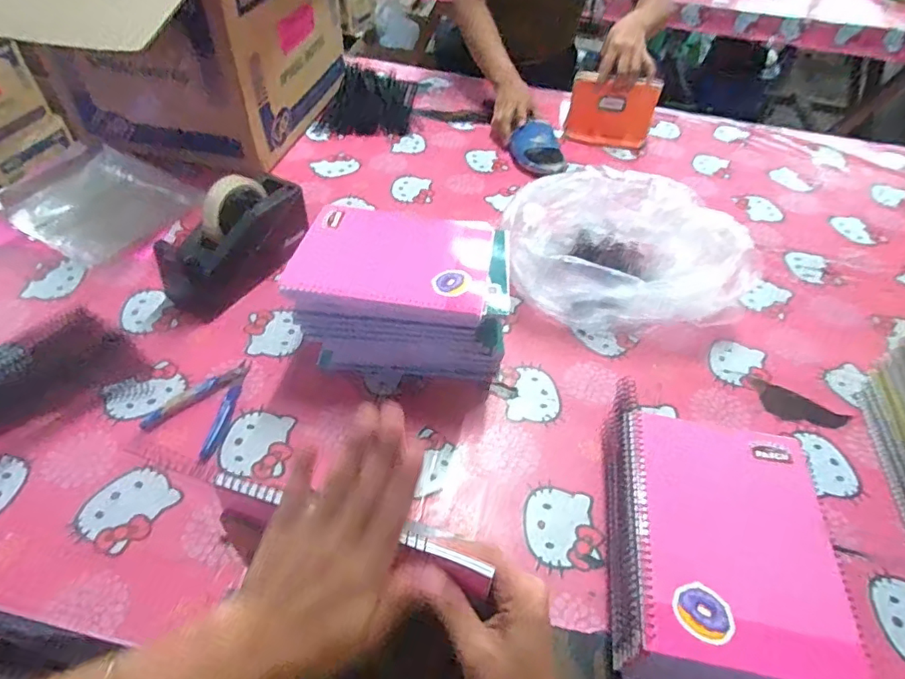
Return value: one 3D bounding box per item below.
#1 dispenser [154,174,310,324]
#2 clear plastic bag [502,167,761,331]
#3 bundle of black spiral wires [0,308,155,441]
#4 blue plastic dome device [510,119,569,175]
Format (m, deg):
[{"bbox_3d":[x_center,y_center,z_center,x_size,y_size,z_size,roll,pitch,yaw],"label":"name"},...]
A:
[{"bbox_3d":[-0.278,-0.130,0.683,0.076,0.116,0.201,29,52,20],"label":"dispenser"},{"bbox_3d":[0.227,-0.116,0.697,0.293,0.116,0.205,13,48,8],"label":"clear plastic bag"},{"bbox_3d":[-0.476,0.049,0.574,0.232,0.009,0.143,-35,59,-30],"label":"bundle of black spiral wires"},{"bbox_3d":[0.151,-0.339,0.938,0.083,0.053,0.106,-9,49,-12],"label":"blue plastic dome device"}]

